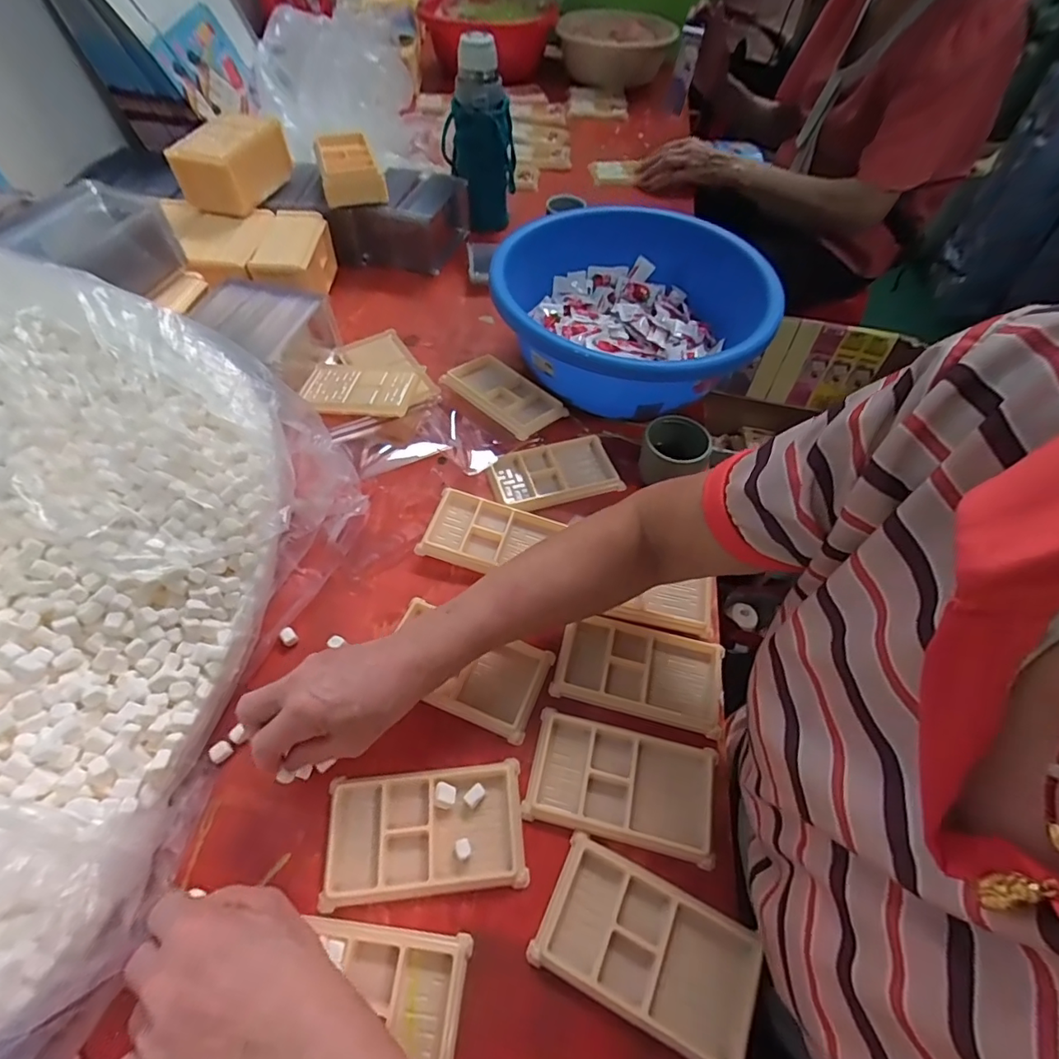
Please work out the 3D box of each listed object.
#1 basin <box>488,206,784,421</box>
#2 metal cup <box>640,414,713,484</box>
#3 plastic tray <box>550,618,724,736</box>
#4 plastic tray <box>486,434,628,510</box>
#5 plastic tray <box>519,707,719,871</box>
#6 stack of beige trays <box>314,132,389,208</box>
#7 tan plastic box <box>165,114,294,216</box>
[{"bbox_3d":[0.114,-0.254,0.637,0.306,0.121,0.311,1,55,-1],"label":"basin"},{"bbox_3d":[0.151,-0.076,0.550,0.065,0.060,0.061,1,55,-1],"label":"metal cup"},{"bbox_3d":[0.096,0.115,0.445,0.137,0.019,0.081,13,56,7],"label":"plastic tray"},{"bbox_3d":[0.028,-0.062,0.564,0.132,0.012,0.077,-13,57,-11],"label":"plastic tray"},{"bbox_3d":[0.071,0.191,0.394,0.138,0.009,0.077,12,56,6],"label":"plastic tray"},{"bbox_3d":[-0.259,-0.523,0.753,0.084,0.040,0.132,-14,57,-12],"label":"stack of beige trays"},{"bbox_3d":[-0.401,-0.498,0.710,0.092,0.071,0.133,10,56,5],"label":"tan plastic box"}]

